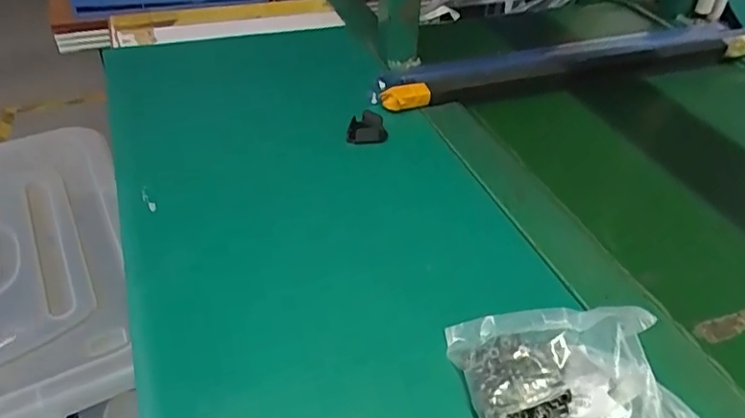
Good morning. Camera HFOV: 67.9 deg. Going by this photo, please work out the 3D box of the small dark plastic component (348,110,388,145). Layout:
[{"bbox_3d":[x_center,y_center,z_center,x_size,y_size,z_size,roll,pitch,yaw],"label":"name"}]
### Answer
[{"bbox_3d":[-0.006,-0.083,0.553,0.038,0.017,0.037,-1,41,-5],"label":"small dark plastic component"}]

